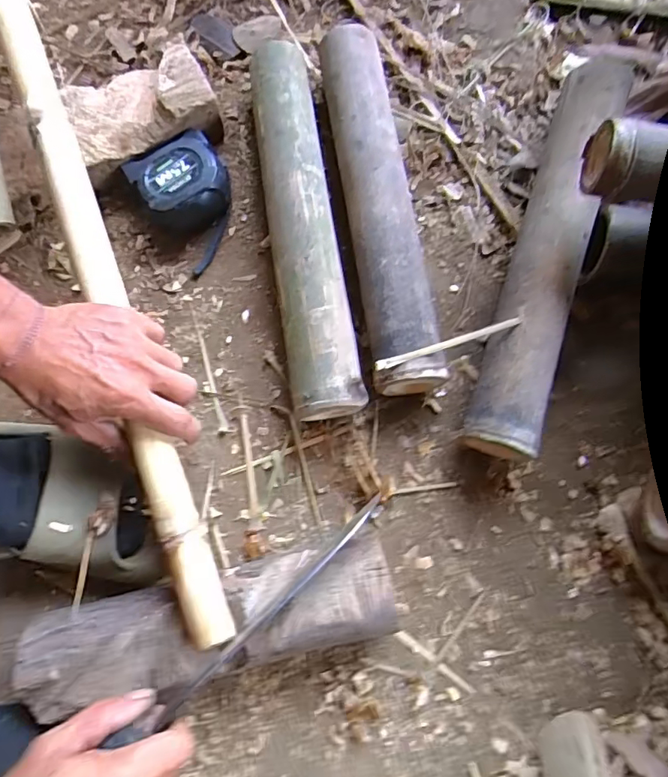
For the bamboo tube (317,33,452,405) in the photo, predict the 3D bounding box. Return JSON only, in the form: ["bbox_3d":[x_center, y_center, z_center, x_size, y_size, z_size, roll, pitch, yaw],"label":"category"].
[{"bbox_3d":[0.041,-0.164,0.460,0.058,0.052,0.339,-8,78,-1],"label":"bamboo tube"}]

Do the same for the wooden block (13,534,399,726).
[{"bbox_3d":[-0.091,0.177,0.387,0.267,0.062,0.068,-13,78,-3],"label":"wooden block"}]

